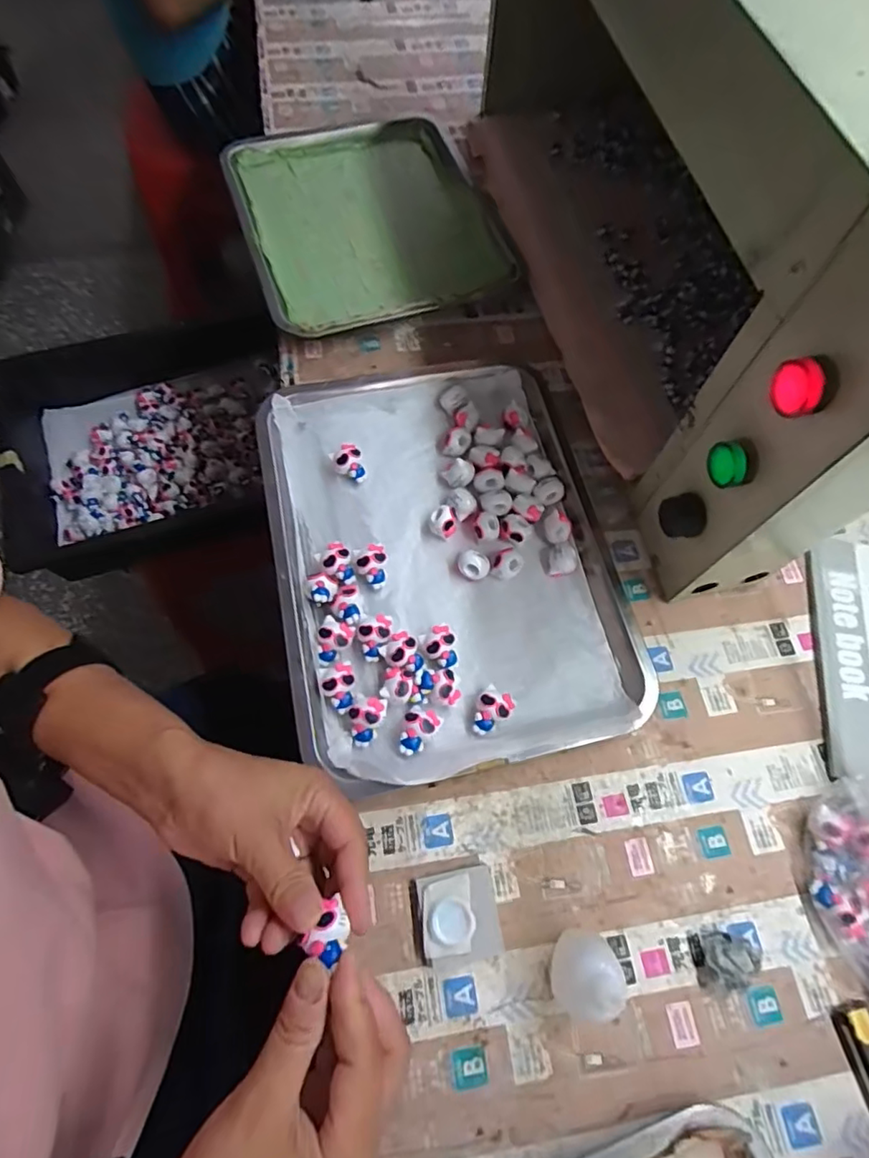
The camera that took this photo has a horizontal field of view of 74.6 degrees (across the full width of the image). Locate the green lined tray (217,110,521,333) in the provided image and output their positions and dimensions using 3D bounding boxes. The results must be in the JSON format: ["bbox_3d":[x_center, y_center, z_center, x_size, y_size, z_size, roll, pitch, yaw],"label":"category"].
[{"bbox_3d":[-0.074,-0.391,0.615,0.254,0.045,0.316,-17,69,-9],"label":"green lined tray"}]

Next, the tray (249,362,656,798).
[{"bbox_3d":[0.007,-0.026,0.467,0.261,0.036,0.348,-11,68,-4],"label":"tray"}]

